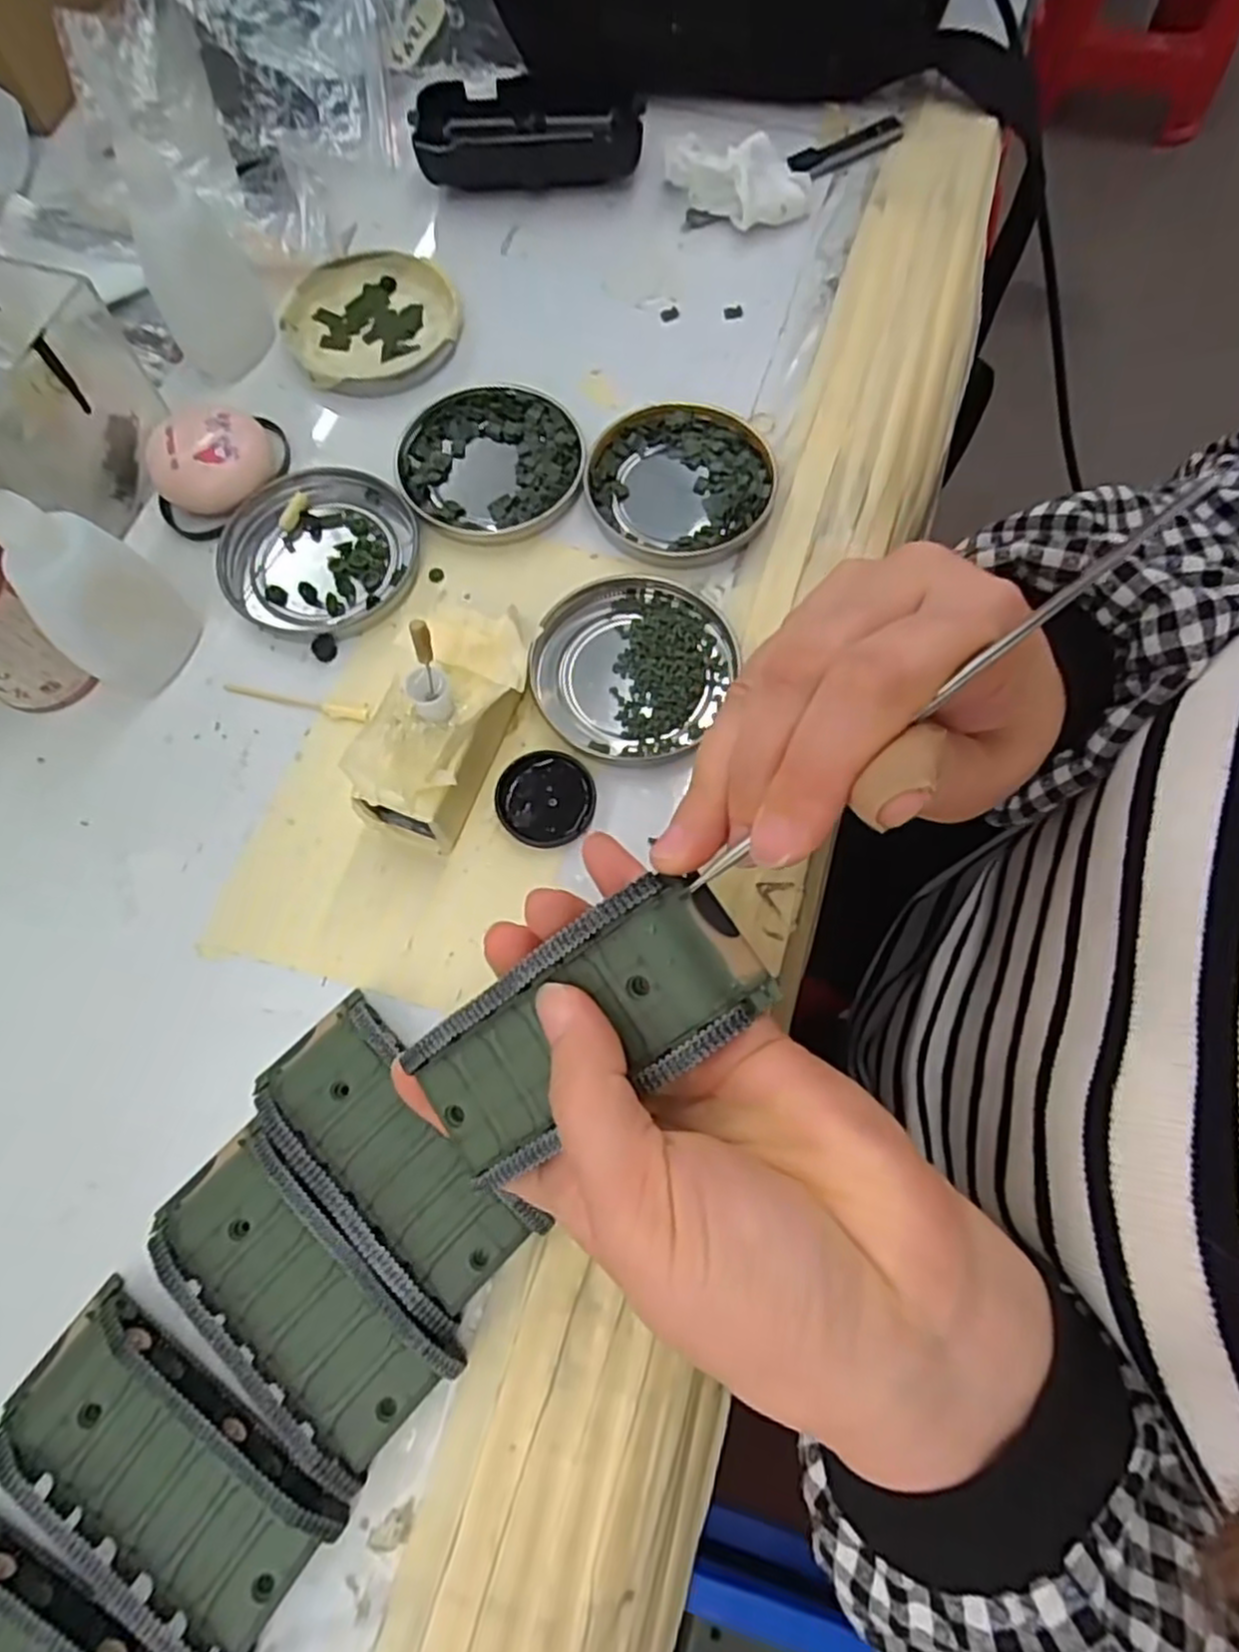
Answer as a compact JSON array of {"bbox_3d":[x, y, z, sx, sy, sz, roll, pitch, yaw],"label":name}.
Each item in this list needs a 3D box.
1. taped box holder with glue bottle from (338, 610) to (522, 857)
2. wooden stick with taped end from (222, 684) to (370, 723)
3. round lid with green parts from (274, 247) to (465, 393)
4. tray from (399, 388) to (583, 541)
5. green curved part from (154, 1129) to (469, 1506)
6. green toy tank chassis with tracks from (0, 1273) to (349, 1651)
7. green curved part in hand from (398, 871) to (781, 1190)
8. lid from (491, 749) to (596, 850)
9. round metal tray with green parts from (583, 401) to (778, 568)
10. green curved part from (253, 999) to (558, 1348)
[{"bbox_3d":[-0.060,-0.036,0.263,0.044,0.060,0.084,15,72,5],"label":"taped box holder with glue bottle"},{"bbox_3d":[-0.126,-0.048,0.298,0.060,0.004,0.007,10,72,3],"label":"wooden stick with taped end"},{"bbox_3d":[-0.115,-0.235,0.358,0.079,0.012,0.076,0,72,0],"label":"round lid with green parts"},{"bbox_3d":[-0.055,-0.156,0.330,0.077,0.008,0.075,0,72,0],"label":"tray"},{"bbox_3d":[-0.095,0.136,0.227,0.095,0.019,0.045,42,77,14],"label":"green curved part"},{"bbox_3d":[-0.128,0.179,0.212,0.095,0.020,0.049,34,75,12],"label":"green toy tank chassis with tracks"},{"bbox_3d":[-0.011,0.052,0.194,0.094,0.019,0.041,-36,74,15],"label":"green curved part in hand"},{"bbox_3d":[-0.027,-0.010,0.281,0.035,0.007,0.035,0,72,0],"label":"lid"},{"bbox_3d":[0.026,-0.145,0.325,0.076,0.008,0.077,0,72,0],"label":"round metal tray with green parts"},{"bbox_3d":[-0.070,0.100,0.240,0.096,0.019,0.044,43,76,12],"label":"green curved part"}]

